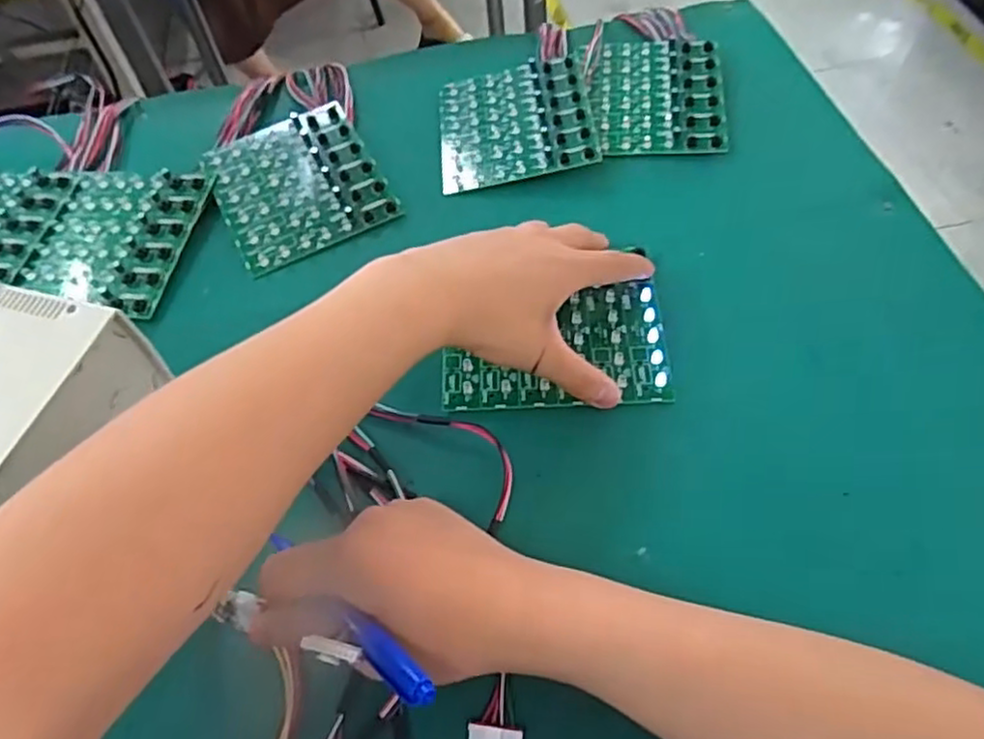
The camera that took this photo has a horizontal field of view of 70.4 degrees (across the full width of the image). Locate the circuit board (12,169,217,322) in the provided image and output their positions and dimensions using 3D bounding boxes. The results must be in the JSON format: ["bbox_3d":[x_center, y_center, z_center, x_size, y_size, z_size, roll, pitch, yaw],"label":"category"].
[{"bbox_3d":[-0.279,-0.097,0.514,0.112,0.015,0.127,6,56,8],"label":"circuit board"}]

